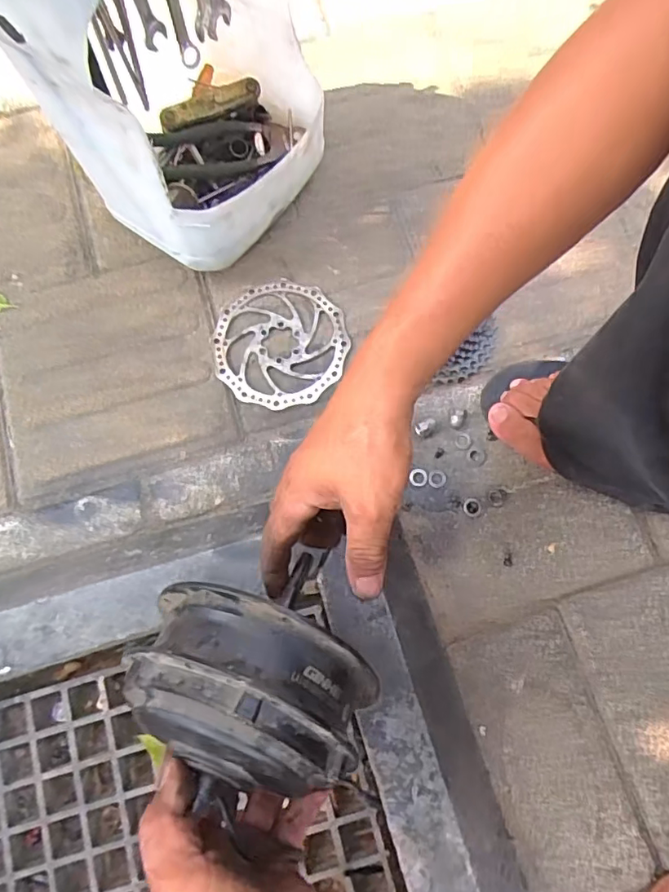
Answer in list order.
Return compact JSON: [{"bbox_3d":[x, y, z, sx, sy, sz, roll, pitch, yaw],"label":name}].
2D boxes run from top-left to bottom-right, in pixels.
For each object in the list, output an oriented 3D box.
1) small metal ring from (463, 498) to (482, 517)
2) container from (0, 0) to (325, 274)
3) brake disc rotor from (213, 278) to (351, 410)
[{"bbox_3d":[0.147,0.065,0.581,0.018,0.004,0.019,0,76,-2],"label":"small metal ring"},{"bbox_3d":[-0.129,-0.328,0.485,0.165,0.356,0.237,41,79,8],"label":"container"},{"bbox_3d":[-0.060,-0.117,0.617,0.148,0.005,0.146,-9,80,-1],"label":"brake disc rotor"}]

